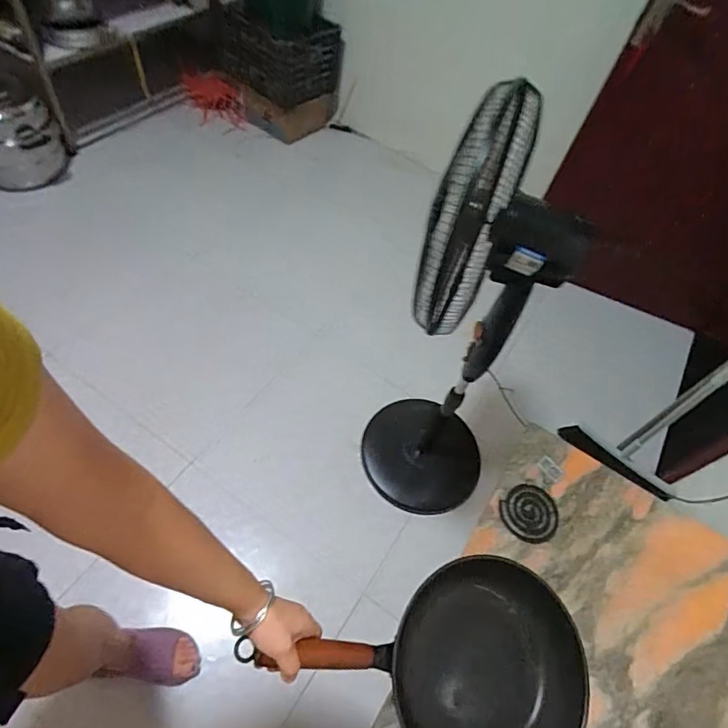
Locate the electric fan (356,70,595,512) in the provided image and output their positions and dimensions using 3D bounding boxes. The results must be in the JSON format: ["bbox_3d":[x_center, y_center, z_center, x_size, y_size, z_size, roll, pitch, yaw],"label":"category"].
[{"bbox_3d":[0.216,-0.035,1.066,0.320,1.079,0.321,20,63,11],"label":"electric fan"}]

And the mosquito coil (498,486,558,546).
[{"bbox_3d":[0.317,0.284,0.917,0.102,0.009,0.110,1,60,-2],"label":"mosquito coil"}]

